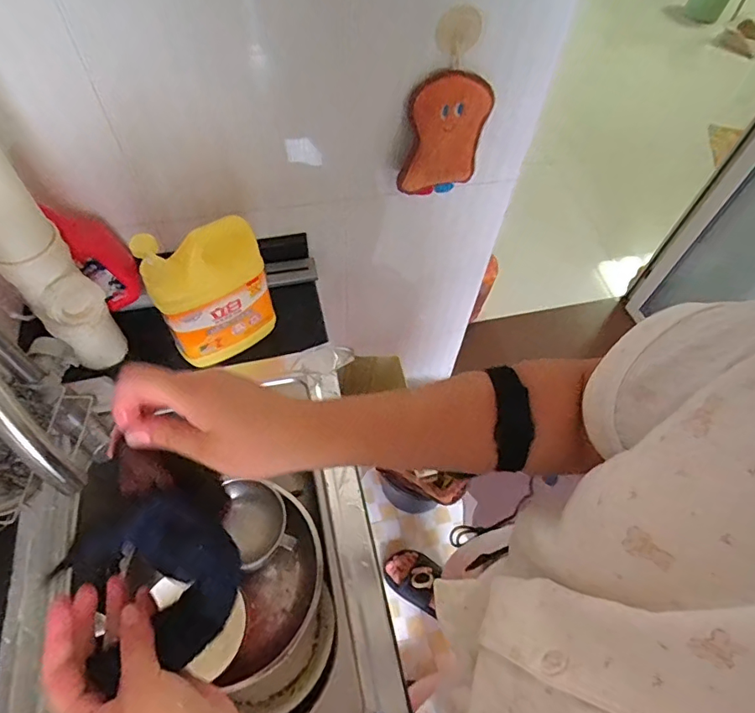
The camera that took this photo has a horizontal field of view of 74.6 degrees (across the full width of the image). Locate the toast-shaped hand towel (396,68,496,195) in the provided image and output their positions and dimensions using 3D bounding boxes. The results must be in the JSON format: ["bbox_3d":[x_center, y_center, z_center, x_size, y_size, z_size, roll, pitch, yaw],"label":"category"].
[{"bbox_3d":[0.103,-0.329,0.744,0.126,0.189,0.020,-15,60,-14],"label":"toast-shaped hand towel"}]

